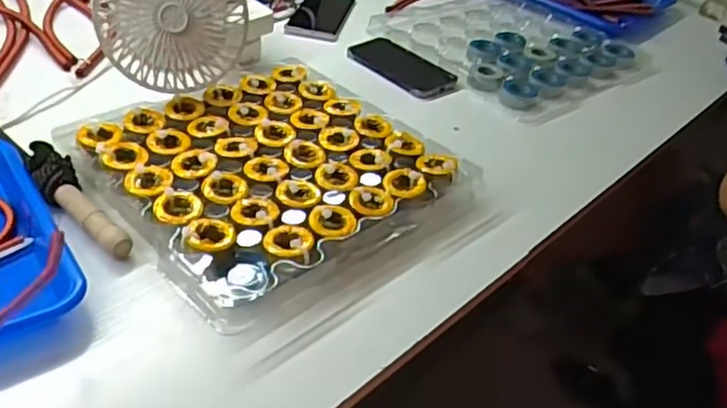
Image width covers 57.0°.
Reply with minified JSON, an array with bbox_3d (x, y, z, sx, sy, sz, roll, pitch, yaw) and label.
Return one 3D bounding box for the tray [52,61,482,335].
[{"bbox_3d":[-0.086,-0.035,0.635,0.292,0.038,0.291,-26,49,-34],"label":"tray"}]

